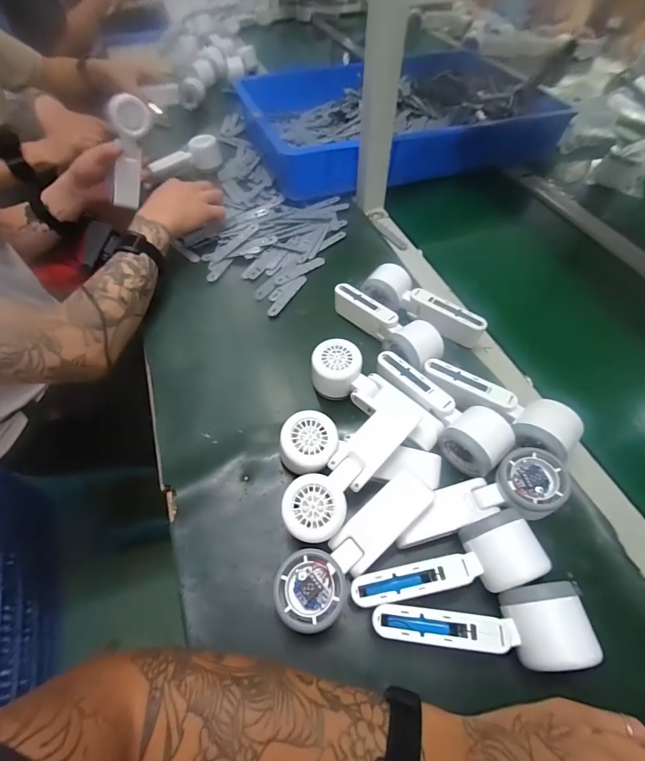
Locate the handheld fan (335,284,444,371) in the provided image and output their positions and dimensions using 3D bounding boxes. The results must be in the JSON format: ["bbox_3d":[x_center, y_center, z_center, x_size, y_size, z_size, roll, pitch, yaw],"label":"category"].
[{"bbox_3d":[0.076,-0.067,0.485,0.055,0.049,0.166,-38,60,-25],"label":"handheld fan"}]

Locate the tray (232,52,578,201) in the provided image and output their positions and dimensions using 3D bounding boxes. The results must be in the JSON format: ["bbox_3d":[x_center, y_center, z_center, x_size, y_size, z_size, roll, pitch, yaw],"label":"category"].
[{"bbox_3d":[0.165,-0.538,0.771,0.593,0.092,0.342,-17,53,-12],"label":"tray"}]

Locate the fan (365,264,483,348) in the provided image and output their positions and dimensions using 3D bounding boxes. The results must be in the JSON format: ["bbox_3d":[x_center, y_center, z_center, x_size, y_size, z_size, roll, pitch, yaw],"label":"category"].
[{"bbox_3d":[0.133,-0.093,0.497,0.164,0.055,0.056,33,59,24],"label":"fan"}]

